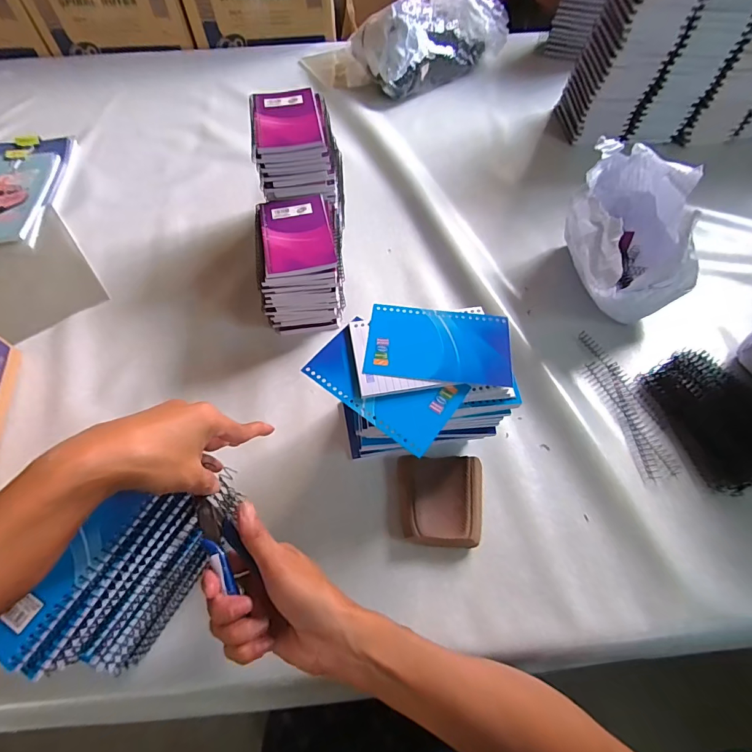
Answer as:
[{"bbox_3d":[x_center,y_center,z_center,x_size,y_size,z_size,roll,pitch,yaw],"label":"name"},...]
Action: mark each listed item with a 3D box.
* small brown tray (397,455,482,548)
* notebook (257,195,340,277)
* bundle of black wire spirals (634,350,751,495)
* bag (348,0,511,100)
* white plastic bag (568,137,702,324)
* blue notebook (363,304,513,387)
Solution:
[{"bbox_3d":[0.066,0.130,0.423,0.085,0.021,0.088,3,60,4],"label":"small brown tray"},{"bbox_3d":[-0.096,-0.173,0.487,0.081,0.007,0.128,-10,59,-6],"label":"notebook"},{"bbox_3d":[0.397,0.042,0.463,0.124,0.023,0.156,-21,61,-10],"label":"bundle of black wire spirals"},{"bbox_3d":[0.115,-0.738,0.864,0.320,0.135,0.173,-31,63,-16],"label":"bag"},{"bbox_3d":[0.325,-0.187,0.526,0.134,0.144,0.214,-2,59,1],"label":"white plastic bag"},{"bbox_3d":[0.058,-0.030,0.369,0.128,0.006,0.077,4,60,4],"label":"blue notebook"}]

